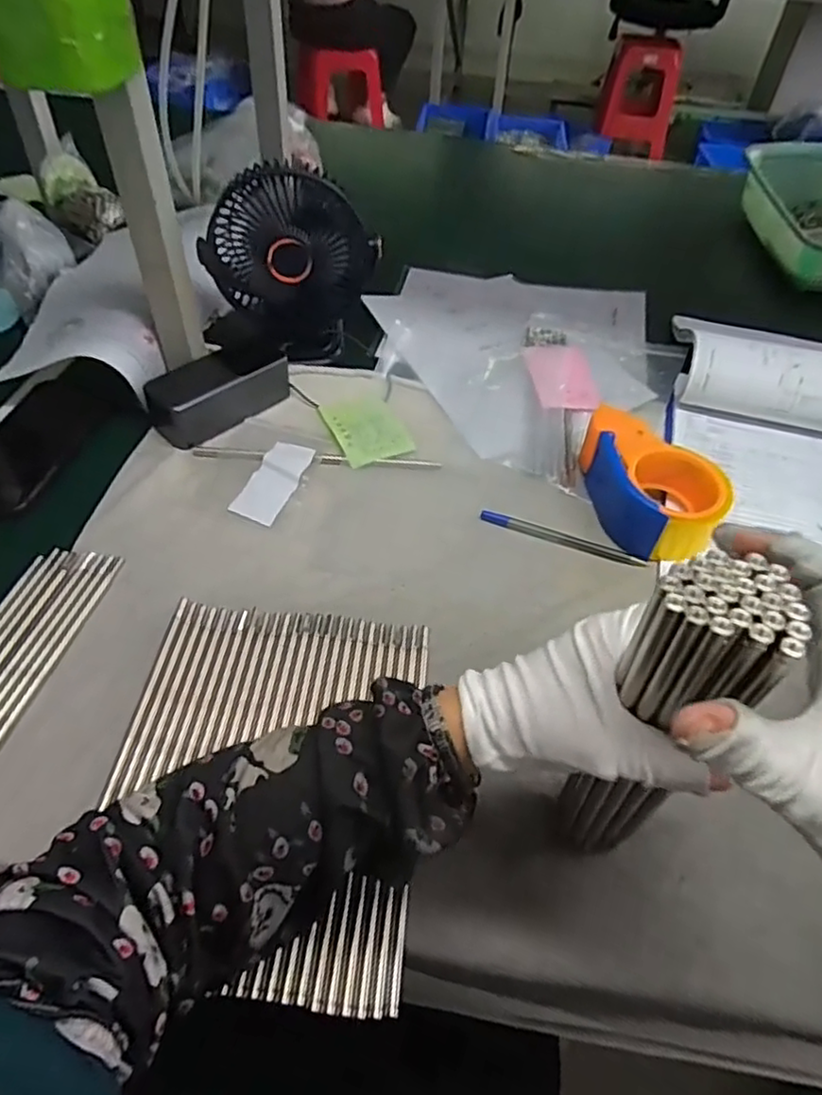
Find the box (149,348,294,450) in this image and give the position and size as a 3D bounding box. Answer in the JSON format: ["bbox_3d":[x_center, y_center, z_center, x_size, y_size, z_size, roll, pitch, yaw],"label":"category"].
[{"bbox_3d":[-0.182,-0.152,0.628,0.130,0.043,0.066,-34,59,-28],"label":"box"}]

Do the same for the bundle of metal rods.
[{"bbox_3d":[0.112,0.091,0.316,0.050,0.235,0.042,4,53,5],"label":"bundle of metal rods"}]

